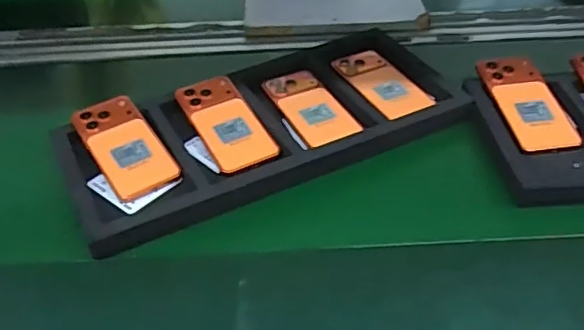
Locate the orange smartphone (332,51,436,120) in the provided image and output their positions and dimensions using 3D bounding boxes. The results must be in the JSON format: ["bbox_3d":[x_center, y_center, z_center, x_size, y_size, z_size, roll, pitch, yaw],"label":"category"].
[{"bbox_3d":[0.120,-0.108,0.761,0.072,0.008,0.154,-21,46,-19],"label":"orange smartphone"}]

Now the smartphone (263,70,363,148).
[{"bbox_3d":[0.022,-0.076,0.732,0.070,0.008,0.156,-20,45,-18],"label":"smartphone"}]

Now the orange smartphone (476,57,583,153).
[{"bbox_3d":[0.292,-0.078,0.701,0.077,0.011,0.157,-8,52,-4],"label":"orange smartphone"}]

